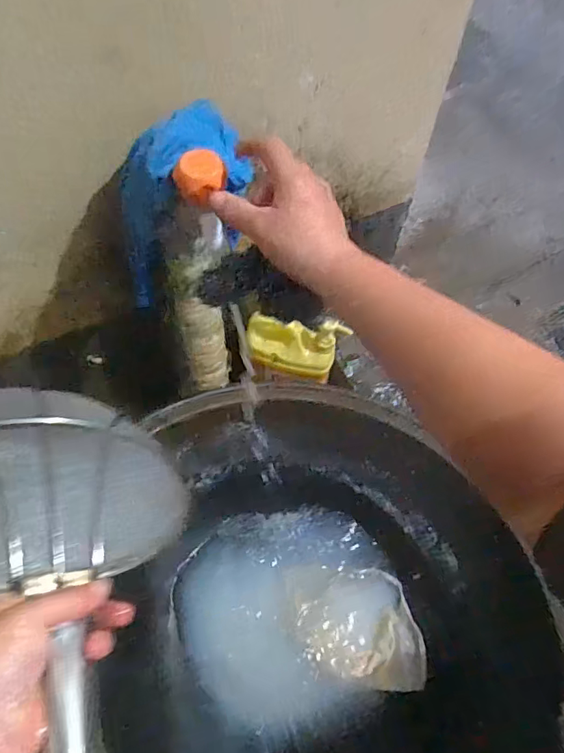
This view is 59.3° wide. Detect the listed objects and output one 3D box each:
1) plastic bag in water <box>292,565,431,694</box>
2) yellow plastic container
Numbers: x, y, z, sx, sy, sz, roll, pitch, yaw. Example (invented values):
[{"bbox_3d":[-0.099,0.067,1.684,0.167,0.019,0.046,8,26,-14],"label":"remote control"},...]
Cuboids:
[{"bbox_3d":[0.108,0.355,0.687,0.154,0.025,0.153,-11,56,-10],"label":"plastic bag in water"},{"bbox_3d":[0.015,-0.040,0.789,0.147,0.094,0.055,9,55,4],"label":"yellow plastic container"}]

